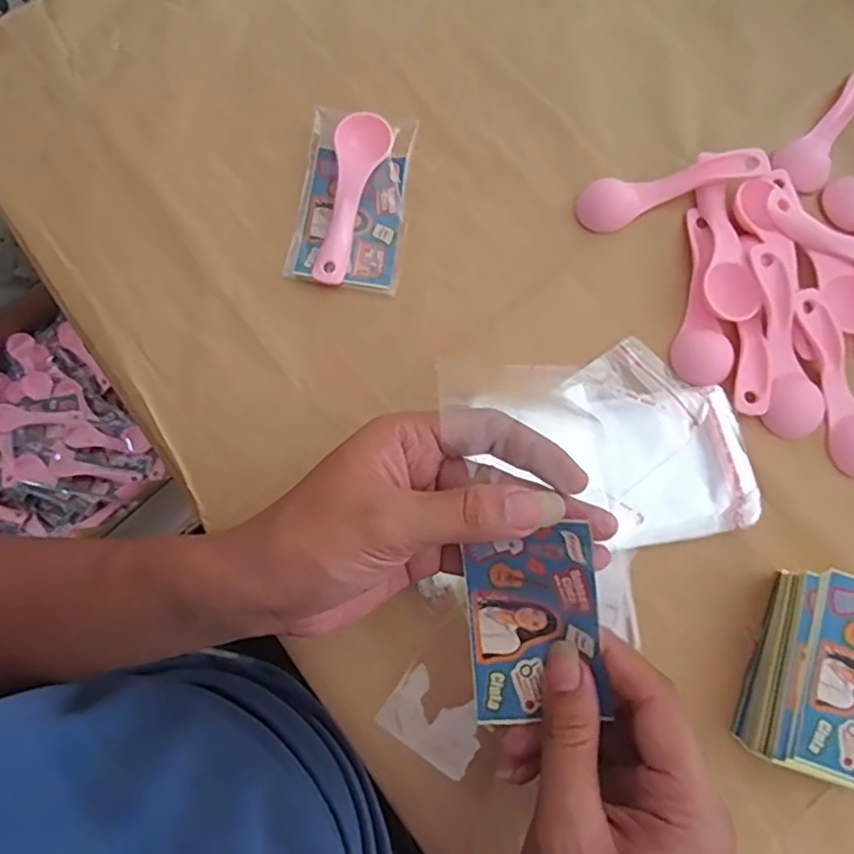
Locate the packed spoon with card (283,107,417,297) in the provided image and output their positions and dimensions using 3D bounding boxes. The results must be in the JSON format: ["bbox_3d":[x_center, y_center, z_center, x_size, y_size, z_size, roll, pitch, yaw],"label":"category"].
[{"bbox_3d":[-0.045,-0.141,0.376,0.066,0.016,0.111,10,76,2],"label":"packed spoon with card"}]

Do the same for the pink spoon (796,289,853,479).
[{"bbox_3d":[0.238,-0.026,0.346,0.032,0.017,0.107,-11,76,-3],"label":"pink spoon"}]

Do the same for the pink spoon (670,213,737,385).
[{"bbox_3d":[0.160,-0.079,0.356,0.032,0.015,0.108,0,76,-1],"label":"pink spoon"}]

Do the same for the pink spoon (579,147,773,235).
[{"bbox_3d":[0.148,-0.148,0.370,0.111,0.010,0.030,-16,76,9],"label":"pink spoon"}]

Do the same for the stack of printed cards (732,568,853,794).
[{"bbox_3d":[0.204,0.125,0.303,0.076,0.035,0.095,19,77,4],"label":"stack of printed cards"}]

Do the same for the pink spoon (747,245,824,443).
[{"bbox_3d":[0.207,-0.049,0.349,0.034,0.020,0.106,-2,76,-1],"label":"pink spoon"}]

